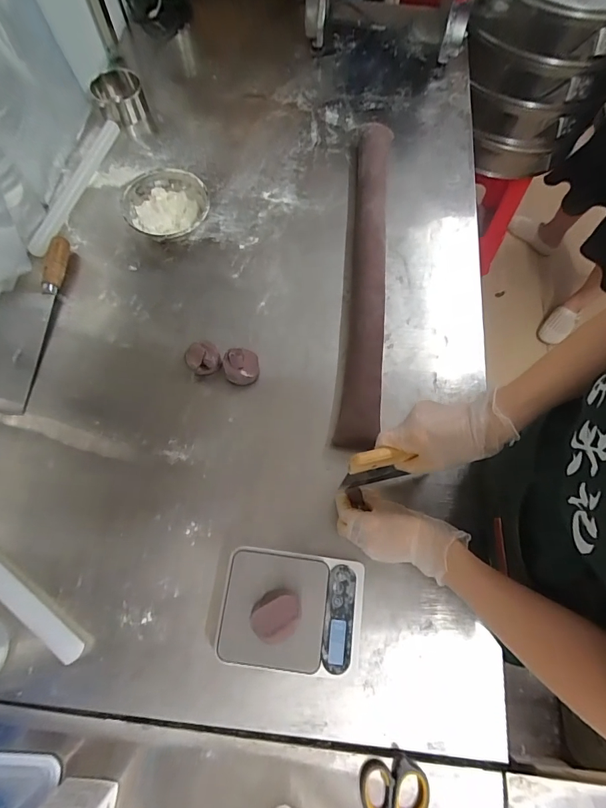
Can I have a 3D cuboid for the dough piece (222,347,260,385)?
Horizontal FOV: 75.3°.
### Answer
[{"bbox_3d":[-0.093,-0.058,0.605,0.055,0.045,0.049,-4,70,-2],"label":"dough piece"}]

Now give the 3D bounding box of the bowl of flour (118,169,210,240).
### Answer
[{"bbox_3d":[-0.232,-0.339,0.690,0.146,0.054,0.138,-39,75,-13],"label":"bowl of flour"}]

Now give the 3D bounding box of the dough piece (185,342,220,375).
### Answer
[{"bbox_3d":[-0.153,-0.071,0.607,0.052,0.041,0.050,-16,71,-6],"label":"dough piece"}]

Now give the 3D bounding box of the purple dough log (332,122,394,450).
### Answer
[{"bbox_3d":[0.110,-0.225,0.665,0.061,0.054,0.620,6,70,2],"label":"purple dough log"}]

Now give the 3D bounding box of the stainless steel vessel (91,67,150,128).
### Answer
[{"bbox_3d":[-0.366,-0.610,0.789,0.092,0.071,0.082,-19,72,-7],"label":"stainless steel vessel"}]

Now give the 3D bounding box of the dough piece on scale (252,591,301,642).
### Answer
[{"bbox_3d":[-0.030,0.248,0.465,0.057,0.042,0.047,-26,73,-9],"label":"dough piece on scale"}]

